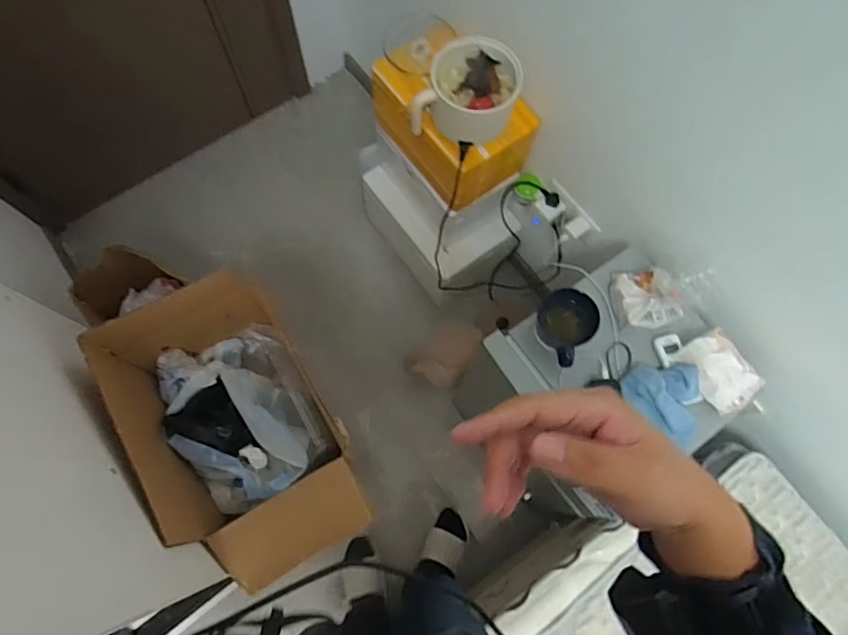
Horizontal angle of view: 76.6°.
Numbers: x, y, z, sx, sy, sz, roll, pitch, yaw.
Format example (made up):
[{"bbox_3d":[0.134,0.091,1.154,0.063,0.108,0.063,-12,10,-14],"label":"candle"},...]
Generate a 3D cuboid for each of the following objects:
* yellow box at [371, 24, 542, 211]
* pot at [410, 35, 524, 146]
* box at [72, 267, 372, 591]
[{"bbox_3d":[0.060,-0.464,1.241,0.269,0.234,0.334,-39,77,-13],"label":"yellow box"},{"bbox_3d":[0.094,-0.454,1.087,0.183,0.108,0.193,1,71,-2],"label":"pot"},{"bbox_3d":[-0.312,0.185,0.928,0.253,0.310,0.476,-31,75,-12],"label":"box"}]

